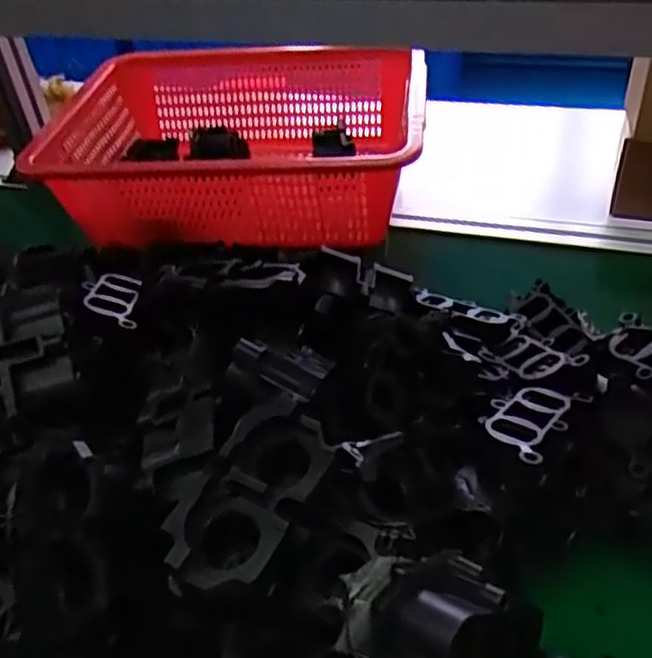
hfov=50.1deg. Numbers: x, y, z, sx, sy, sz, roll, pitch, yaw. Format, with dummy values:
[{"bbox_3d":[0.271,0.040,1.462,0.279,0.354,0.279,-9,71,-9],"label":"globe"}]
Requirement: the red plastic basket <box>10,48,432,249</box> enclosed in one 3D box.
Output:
[{"bbox_3d":[-0.092,-0.209,0.779,0.393,0.108,0.289,1,40,8],"label":"red plastic basket"}]

